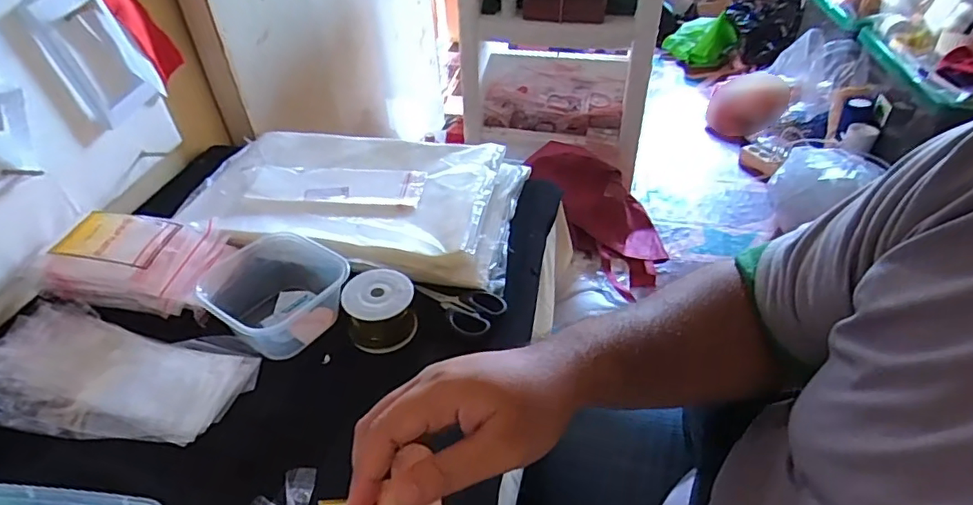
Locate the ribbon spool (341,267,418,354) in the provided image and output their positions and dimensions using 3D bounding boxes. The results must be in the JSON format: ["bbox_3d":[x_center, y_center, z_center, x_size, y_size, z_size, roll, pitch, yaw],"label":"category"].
[{"bbox_3d":[-0.104,0.057,0.537,0.064,0.053,0.062,-1,40,1],"label":"ribbon spool"}]

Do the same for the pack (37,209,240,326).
[{"bbox_3d":[-0.356,0.007,0.572,0.161,0.059,0.108,5,41,8],"label":"pack"}]

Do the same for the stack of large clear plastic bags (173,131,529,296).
[{"bbox_3d":[-0.160,-0.070,0.686,0.389,0.045,0.242,6,41,9],"label":"stack of large clear plastic bags"}]

